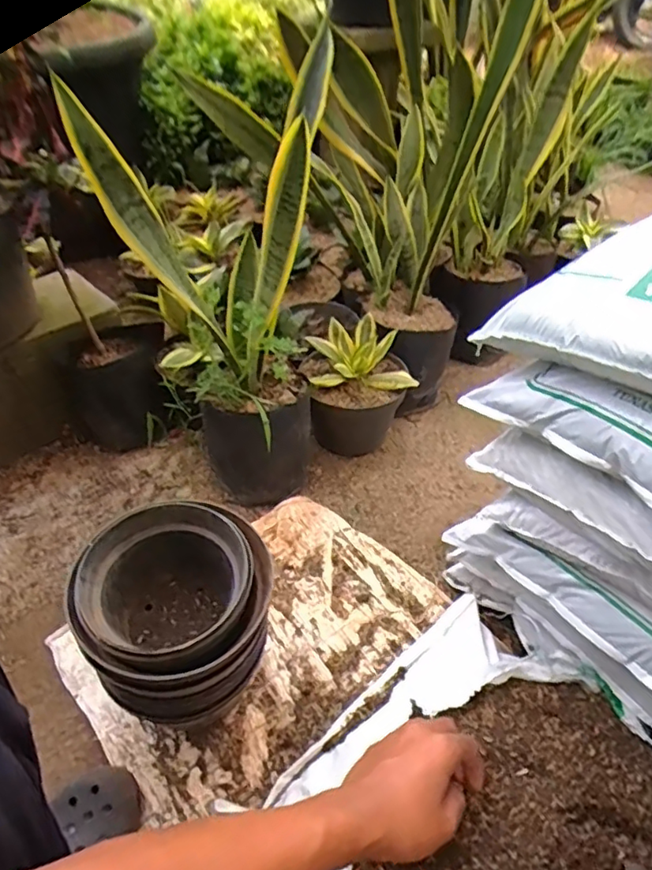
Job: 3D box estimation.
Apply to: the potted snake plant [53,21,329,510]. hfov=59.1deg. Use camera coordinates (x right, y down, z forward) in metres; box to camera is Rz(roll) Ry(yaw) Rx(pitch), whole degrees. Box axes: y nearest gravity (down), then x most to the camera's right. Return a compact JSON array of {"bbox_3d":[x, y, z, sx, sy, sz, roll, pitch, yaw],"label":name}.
[{"bbox_3d":[-0.145,-0.143,0.755,0.224,0.520,0.223,-15,46,-15],"label":"potted snake plant"}]

